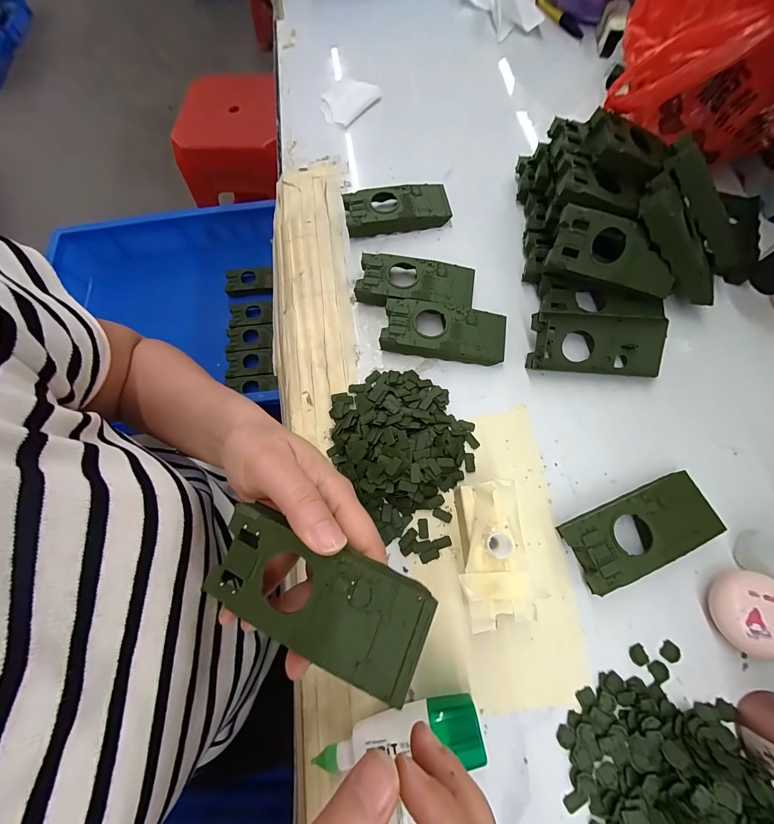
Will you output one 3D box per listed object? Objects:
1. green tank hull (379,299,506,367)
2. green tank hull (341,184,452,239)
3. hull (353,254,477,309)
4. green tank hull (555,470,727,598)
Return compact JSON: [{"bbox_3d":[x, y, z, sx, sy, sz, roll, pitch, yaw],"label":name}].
[{"bbox_3d":[0.049,-0.069,0.293,0.103,0.019,0.045,8,72,5],"label":"green tank hull"},{"bbox_3d":[0.010,-0.206,0.342,0.102,0.019,0.046,-11,71,-1],"label":"green tank hull"},{"bbox_3d":[0.026,-0.117,0.311,0.104,0.018,0.045,6,71,4],"label":"hull"},{"bbox_3d":[0.177,0.082,0.236,0.104,0.021,0.047,-23,72,-5],"label":"green tank hull"}]

